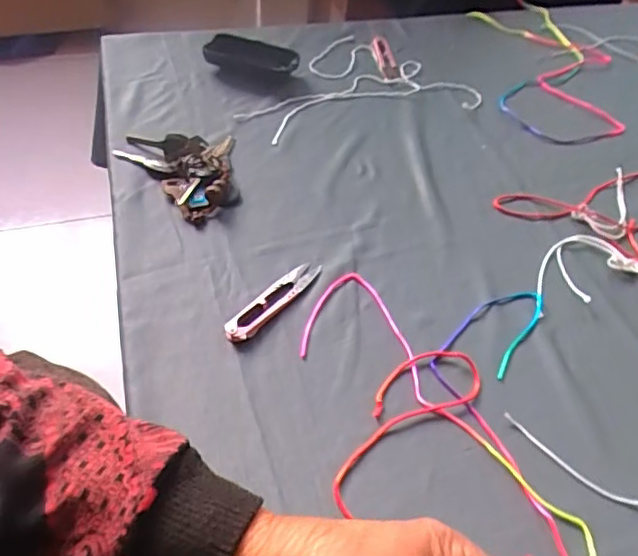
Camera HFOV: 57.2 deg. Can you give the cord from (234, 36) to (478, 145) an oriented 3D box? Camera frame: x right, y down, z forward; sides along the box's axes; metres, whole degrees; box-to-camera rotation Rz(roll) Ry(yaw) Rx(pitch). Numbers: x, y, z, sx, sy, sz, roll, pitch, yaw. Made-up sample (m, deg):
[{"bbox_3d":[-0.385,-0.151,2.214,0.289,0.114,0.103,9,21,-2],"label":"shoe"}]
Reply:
[{"bbox_3d":[0.027,-0.241,0.718,0.282,0.017,0.200,-16,53,-19],"label":"cord"}]

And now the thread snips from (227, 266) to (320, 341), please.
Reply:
[{"bbox_3d":[-0.035,0.017,0.474,0.020,0.007,0.102,33,53,21],"label":"thread snips"}]

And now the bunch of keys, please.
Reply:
[{"bbox_3d":[-0.122,-0.116,0.578,0.098,0.020,0.135,-32,59,-30],"label":"bunch of keys"}]

